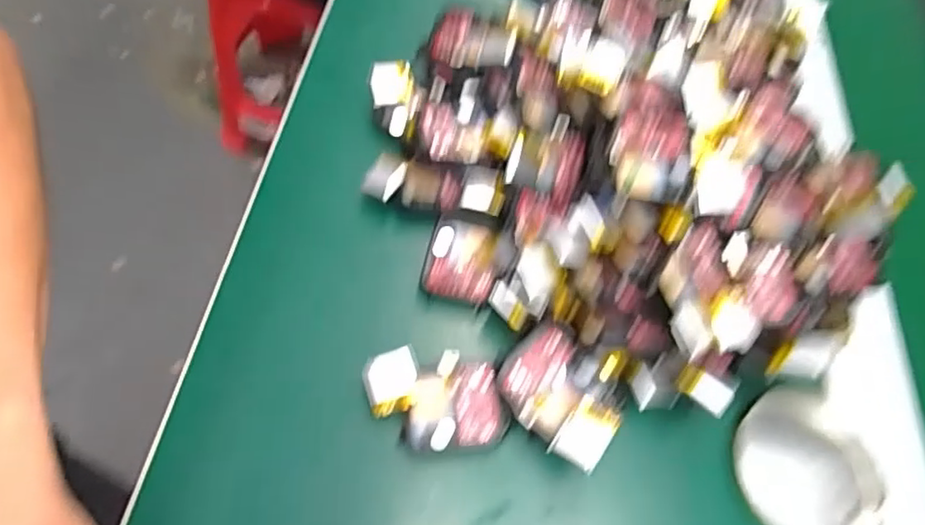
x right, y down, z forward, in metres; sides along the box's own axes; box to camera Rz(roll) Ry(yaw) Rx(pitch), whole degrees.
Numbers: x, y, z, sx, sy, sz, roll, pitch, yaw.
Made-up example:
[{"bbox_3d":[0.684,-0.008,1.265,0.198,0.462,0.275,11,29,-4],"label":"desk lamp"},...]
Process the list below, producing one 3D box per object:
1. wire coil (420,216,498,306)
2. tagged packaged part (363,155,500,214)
[{"bbox_3d":[0.000,-0.002,0.303,0.034,0.012,0.041,11,58,4],"label":"wire coil"},{"bbox_3d":[-0.014,-0.038,0.314,0.068,0.017,0.023,9,60,-3],"label":"tagged packaged part"}]

